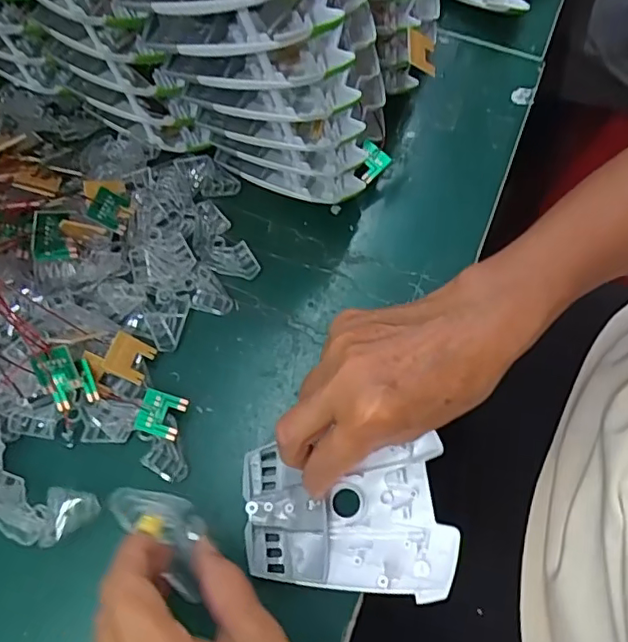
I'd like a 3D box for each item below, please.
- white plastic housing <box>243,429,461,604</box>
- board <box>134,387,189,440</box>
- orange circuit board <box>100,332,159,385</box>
[{"bbox_3d":[0.018,0.106,0.309,0.109,0.022,0.077,-1,66,-1],"label":"white plastic housing"},{"bbox_3d":[-0.090,0.054,0.333,0.026,0.004,0.025,16,76,6],"label":"board"},{"bbox_3d":[-0.112,0.022,0.345,0.026,0.004,0.024,29,64,-16],"label":"orange circuit board"}]

